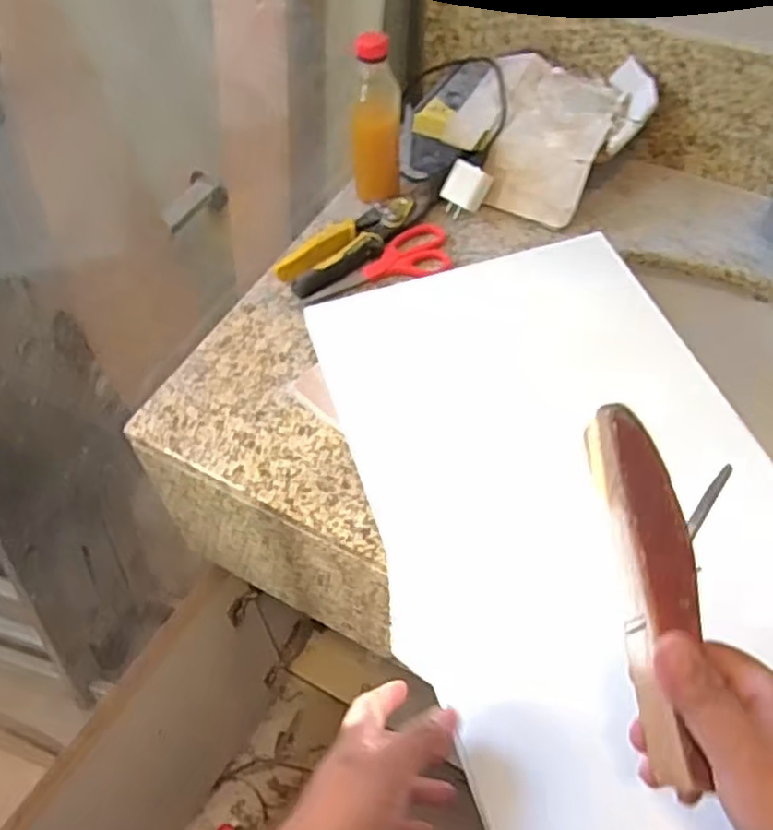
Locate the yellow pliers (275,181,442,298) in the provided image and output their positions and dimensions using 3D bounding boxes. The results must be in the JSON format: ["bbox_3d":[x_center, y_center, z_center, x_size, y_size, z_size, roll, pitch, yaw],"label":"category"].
[{"bbox_3d":[-0.020,-0.191,0.753,0.204,0.017,0.058,-36,61,-22],"label":"yellow pliers"}]

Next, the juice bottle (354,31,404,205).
[{"bbox_3d":[-0.013,-0.297,0.732,0.045,0.162,0.047,22,58,16],"label":"juice bottle"}]

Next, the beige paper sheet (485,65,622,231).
[{"bbox_3d":[0.182,-0.293,0.785,0.105,0.080,0.156,24,59,17],"label":"beige paper sheet"}]

